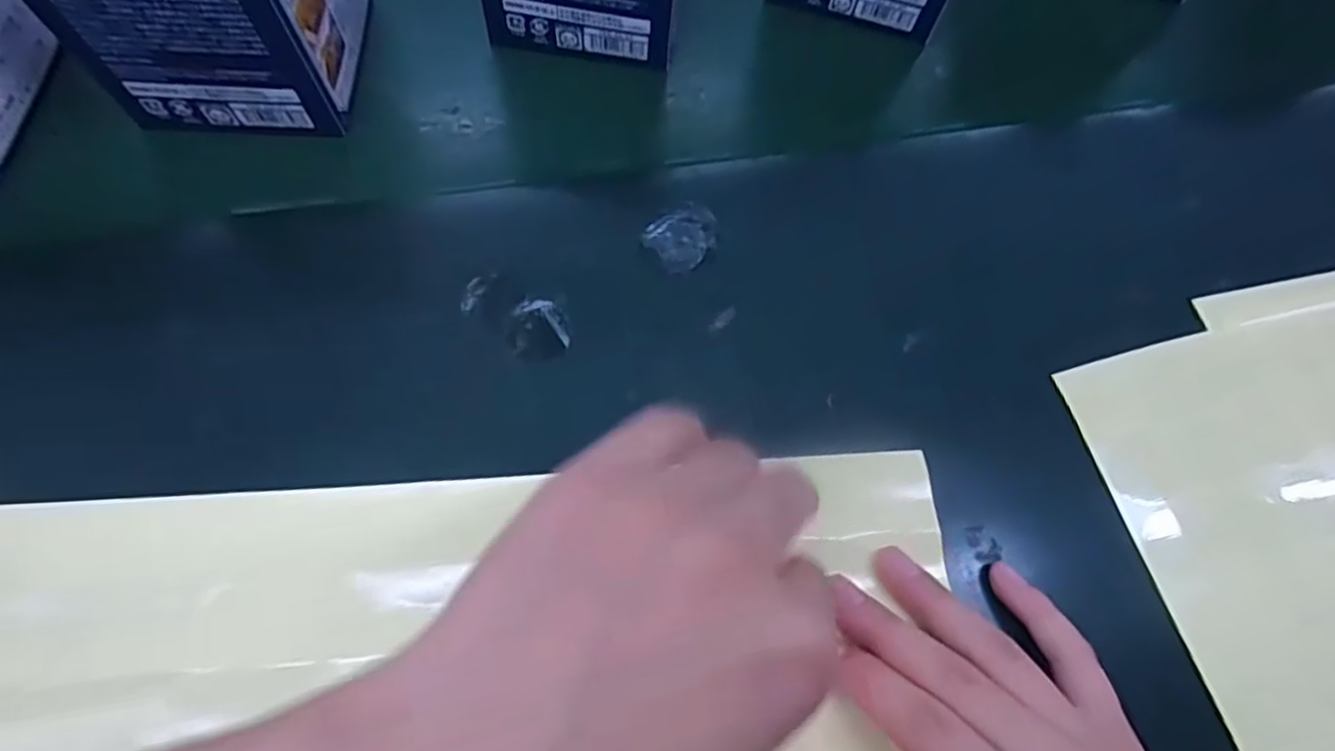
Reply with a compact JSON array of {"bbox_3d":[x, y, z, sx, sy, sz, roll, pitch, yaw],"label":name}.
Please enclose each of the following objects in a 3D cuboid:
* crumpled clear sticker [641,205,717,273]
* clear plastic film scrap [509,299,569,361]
[{"bbox_3d":[0.007,-0.056,0.276,0.029,0.004,0.025,-40,75,-17],"label":"crumpled clear sticker"},{"bbox_3d":[-0.049,-0.018,0.260,0.021,0.004,0.023,1,68,-2],"label":"clear plastic film scrap"}]

